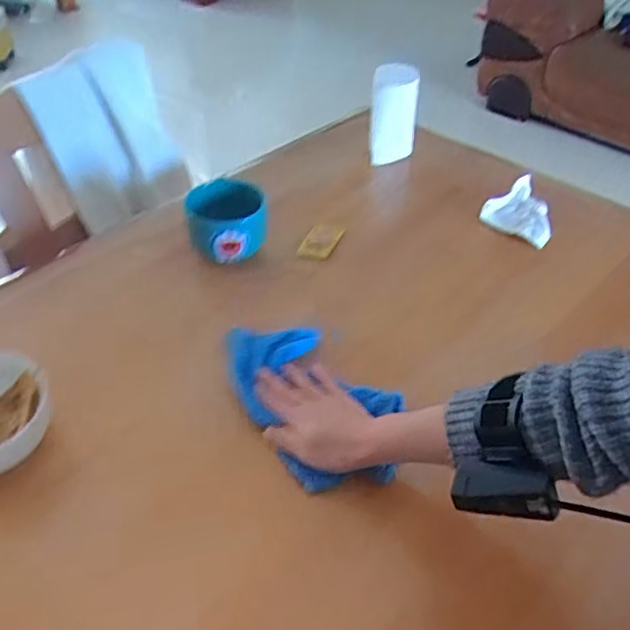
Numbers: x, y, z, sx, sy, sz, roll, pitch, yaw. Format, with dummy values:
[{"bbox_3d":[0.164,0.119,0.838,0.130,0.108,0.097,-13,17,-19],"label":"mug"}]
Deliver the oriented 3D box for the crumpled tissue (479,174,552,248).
[{"bbox_3d":[0.311,-0.151,0.927,0.114,0.022,0.101,-33,51,-32],"label":"crumpled tissue"}]

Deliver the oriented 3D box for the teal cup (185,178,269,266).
[{"bbox_3d":[-0.117,-0.119,0.848,0.107,0.083,0.103,0,42,0],"label":"teal cup"}]

